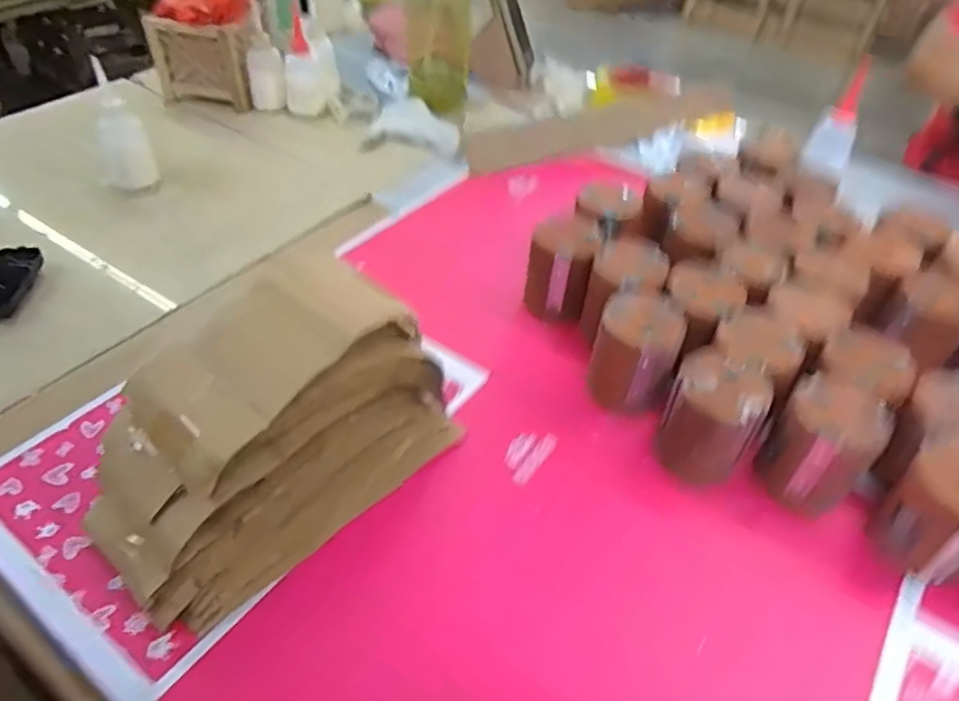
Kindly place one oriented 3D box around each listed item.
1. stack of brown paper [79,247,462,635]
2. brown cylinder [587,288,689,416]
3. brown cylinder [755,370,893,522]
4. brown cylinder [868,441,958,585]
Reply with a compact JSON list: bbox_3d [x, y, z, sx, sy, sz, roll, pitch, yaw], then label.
[{"bbox_3d":[-0.172,0.057,0.547,0.164,0.154,0.302,35,54,27],"label":"stack of brown paper"},{"bbox_3d":[0.157,0.010,0.663,0.078,0.111,0.085,20,48,15],"label":"brown cylinder"},{"bbox_3d":[0.304,0.084,0.583,0.078,0.094,0.080,2,46,-2],"label":"brown cylinder"},{"bbox_3d":[0.387,0.134,0.538,0.080,0.094,0.080,-23,52,-23],"label":"brown cylinder"}]

